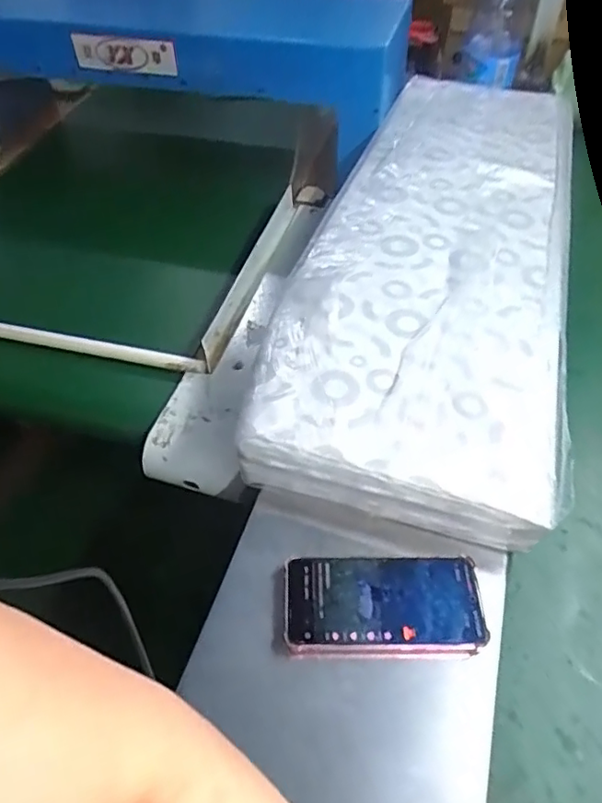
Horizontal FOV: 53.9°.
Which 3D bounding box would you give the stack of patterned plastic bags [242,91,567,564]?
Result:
[{"bbox_3d":[0.200,-0.244,0.832,0.321,0.056,0.922,13,50,11],"label":"stack of patterned plastic bags"}]

